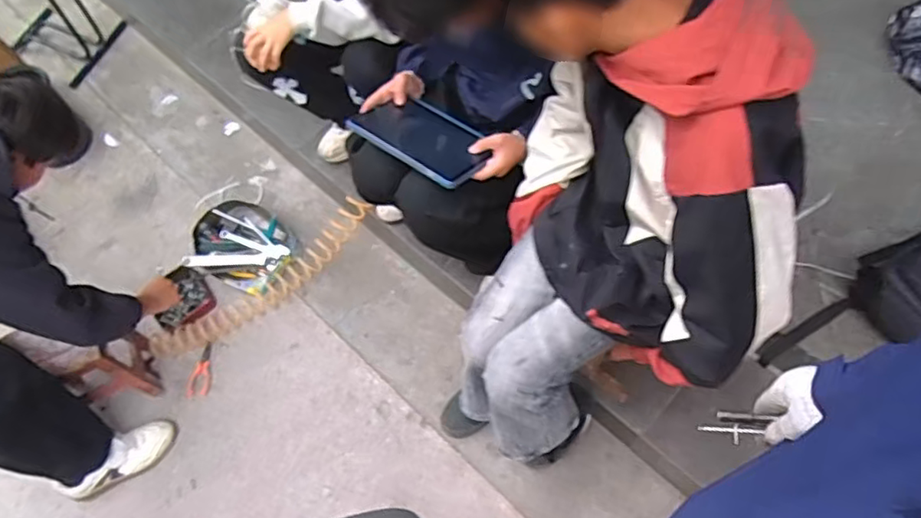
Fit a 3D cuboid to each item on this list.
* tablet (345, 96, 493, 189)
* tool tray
[{"bbox_3d":[-0.073,-0.238,1.169,0.267,0.030,0.180,32,45,18],"label":"tablet"},{"bbox_3d":[-0.611,-0.039,1.729,0.301,0.071,0.245,17,64,18],"label":"tool tray"}]

